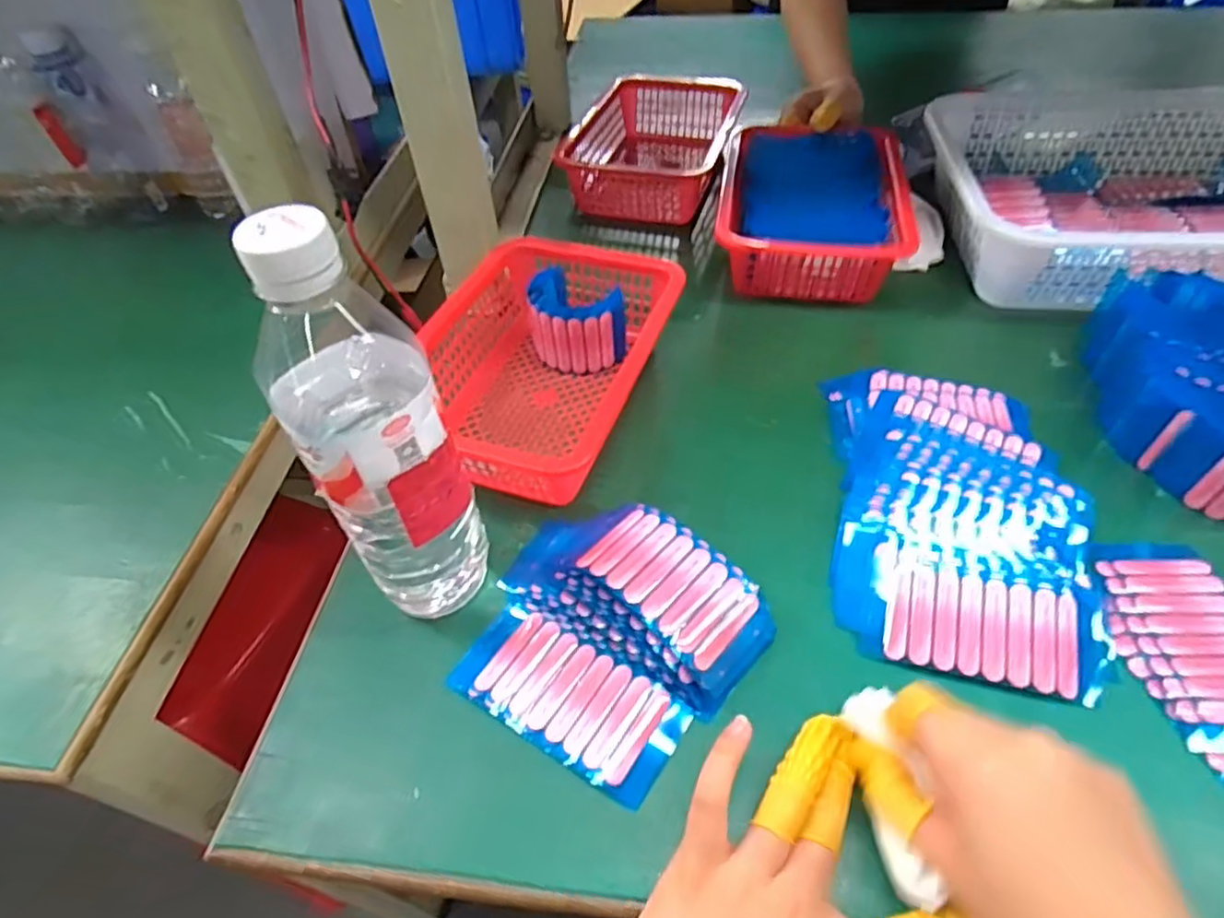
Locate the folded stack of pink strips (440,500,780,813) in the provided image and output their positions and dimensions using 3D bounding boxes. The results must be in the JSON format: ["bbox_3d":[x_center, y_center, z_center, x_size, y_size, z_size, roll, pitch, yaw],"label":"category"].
[{"bbox_3d":[-0.005,0.086,0.348,0.144,0.041,0.129,24,55,23],"label":"folded stack of pink strips"}]

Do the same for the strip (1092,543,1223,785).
[{"bbox_3d":[0.303,0.099,0.340,0.072,0.008,0.131,-3,48,0],"label":"strip"}]

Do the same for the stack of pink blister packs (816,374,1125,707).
[{"bbox_3d":[0.211,0.026,0.400,0.140,0.026,0.223,8,49,10],"label":"stack of pink blister packs"}]

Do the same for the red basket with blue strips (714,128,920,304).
[{"bbox_3d":[0.178,-0.224,0.601,0.156,0.071,0.199,8,50,10],"label":"red basket with blue strips"}]

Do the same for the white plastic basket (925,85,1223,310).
[{"bbox_3d":[0.468,-0.245,0.593,0.355,0.092,0.315,3,49,7],"label":"white plastic basket"}]

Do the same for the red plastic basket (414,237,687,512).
[{"bbox_3d":[-0.047,-0.070,0.471,0.155,0.066,0.219,16,52,17],"label":"red plastic basket"}]

